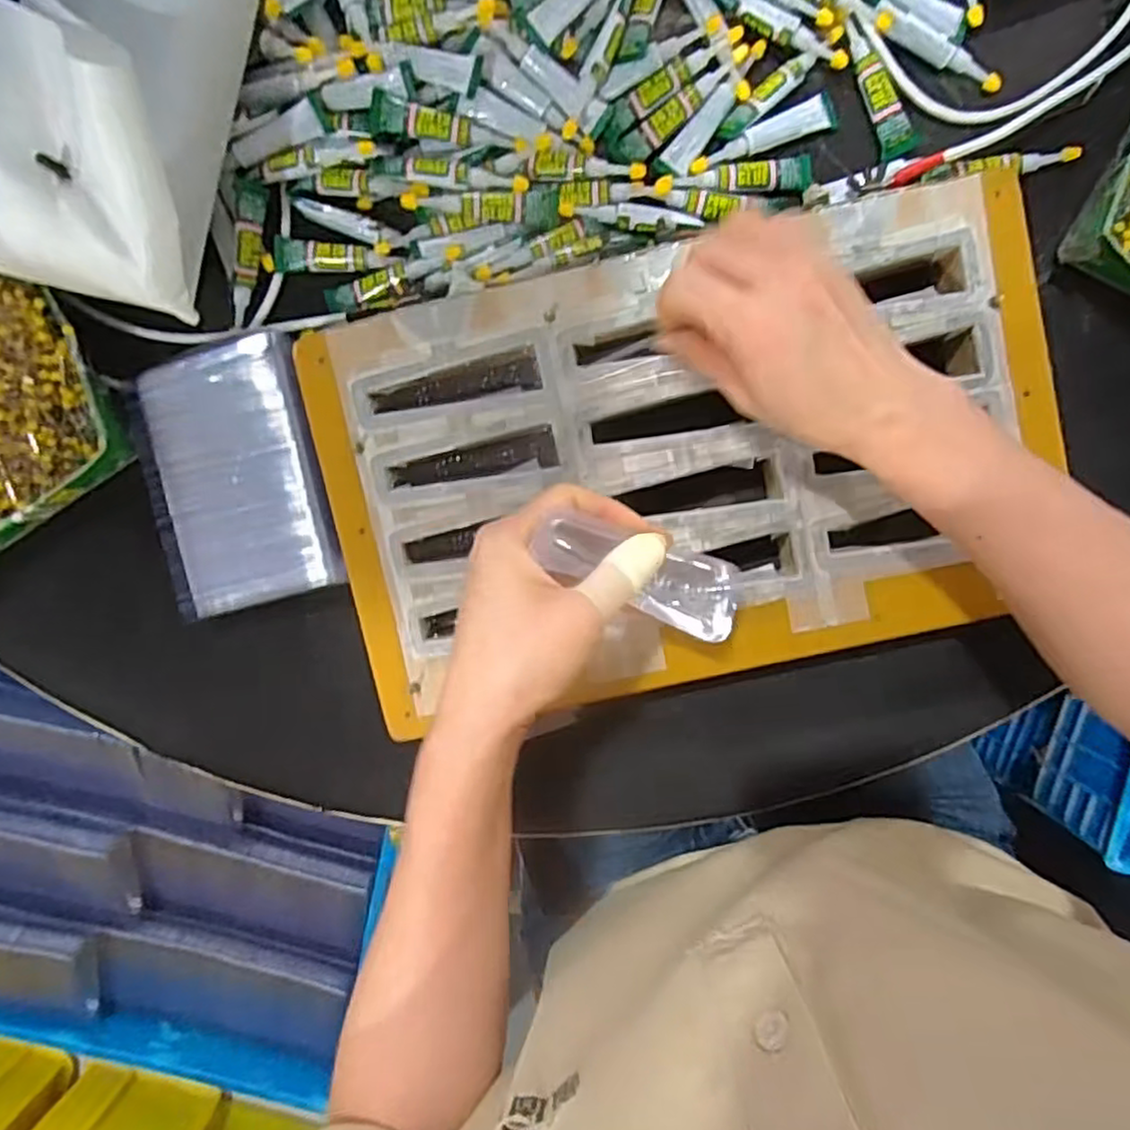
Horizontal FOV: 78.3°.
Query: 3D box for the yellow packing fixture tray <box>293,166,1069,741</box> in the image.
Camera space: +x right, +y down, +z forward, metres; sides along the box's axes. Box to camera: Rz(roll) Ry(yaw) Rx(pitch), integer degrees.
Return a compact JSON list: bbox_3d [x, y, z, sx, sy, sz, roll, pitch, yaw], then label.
[{"bbox_3d":[0.065,-0.054,0.379,0.379,0.047,0.227,-13,100,2],"label":"yellow packing fixture tray"}]

